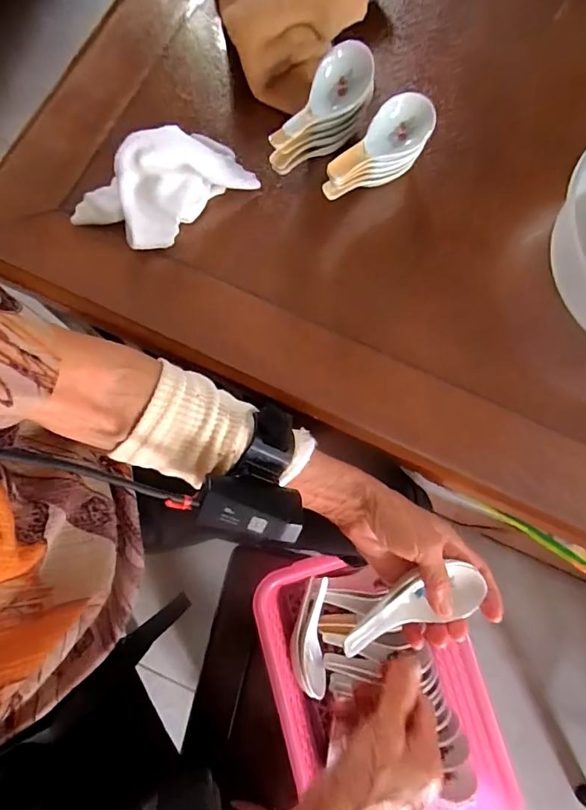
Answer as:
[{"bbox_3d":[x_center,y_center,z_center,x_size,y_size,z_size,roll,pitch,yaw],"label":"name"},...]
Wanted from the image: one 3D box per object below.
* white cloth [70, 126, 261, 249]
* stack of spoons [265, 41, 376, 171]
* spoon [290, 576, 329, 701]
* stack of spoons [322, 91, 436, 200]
[{"bbox_3d":[-0.117,-0.196,0.381,0.151,0.061,0.087,-41,83,-7],"label":"white cloth"},{"bbox_3d":[0.029,-0.255,0.397,0.052,0.061,0.133,24,80,4],"label":"stack of spoons"},{"bbox_3d":[0.019,0.273,0.524,0.041,0.029,0.123,2,80,0],"label":"spoon"},{"bbox_3d":[0.071,-0.217,0.389,0.050,0.053,0.133,43,69,7],"label":"stack of spoons"}]

